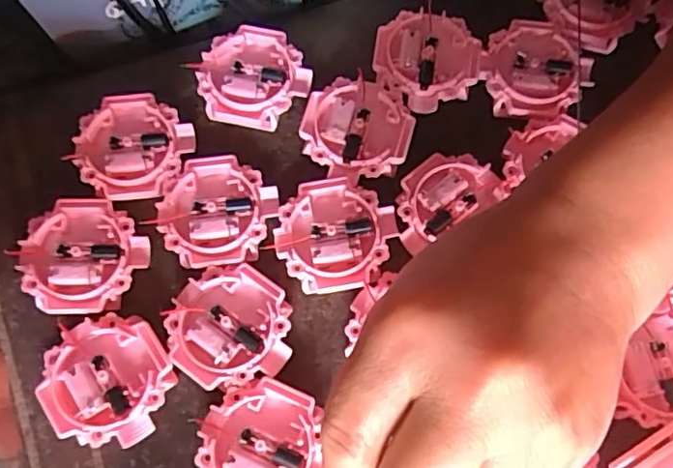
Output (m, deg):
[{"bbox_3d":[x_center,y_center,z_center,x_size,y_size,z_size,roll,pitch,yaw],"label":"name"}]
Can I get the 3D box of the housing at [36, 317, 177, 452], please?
[{"bbox_3d":[-0.098,0.061,0.251,0.050,0.012,0.051,0,72,0],"label":"housing"}]

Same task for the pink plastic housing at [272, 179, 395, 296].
[{"bbox_3d":[0.000,0.000,0.272,0.053,0.011,0.051,-15,73,-5],"label":"pink plastic housing"}]

